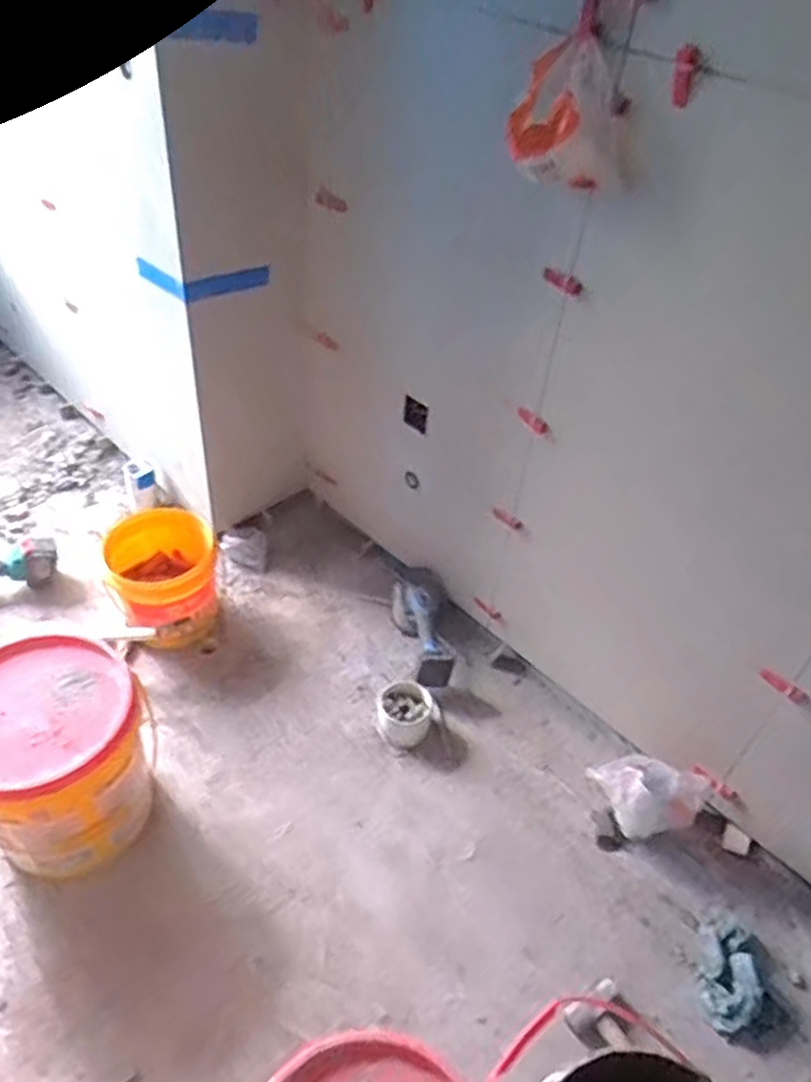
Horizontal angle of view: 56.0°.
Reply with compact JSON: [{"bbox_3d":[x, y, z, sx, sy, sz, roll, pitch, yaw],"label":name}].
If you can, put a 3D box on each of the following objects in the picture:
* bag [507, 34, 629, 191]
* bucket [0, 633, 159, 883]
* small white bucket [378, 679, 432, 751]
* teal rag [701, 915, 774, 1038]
[{"bbox_3d":[0.234,-0.600,1.074,0.063,0.171,0.167,-30,54,-32],"label":"bag"},{"bbox_3d":[-0.616,0.385,1.363,0.298,0.345,0.293,3,43,-3],"label":"bucket"},{"bbox_3d":[0.003,0.365,1.639,0.126,0.104,0.135,3,43,-3],"label":"small white bucket"},{"bbox_3d":[0.575,0.754,1.327,0.110,0.032,0.202,15,44,9],"label":"teal rag"}]

